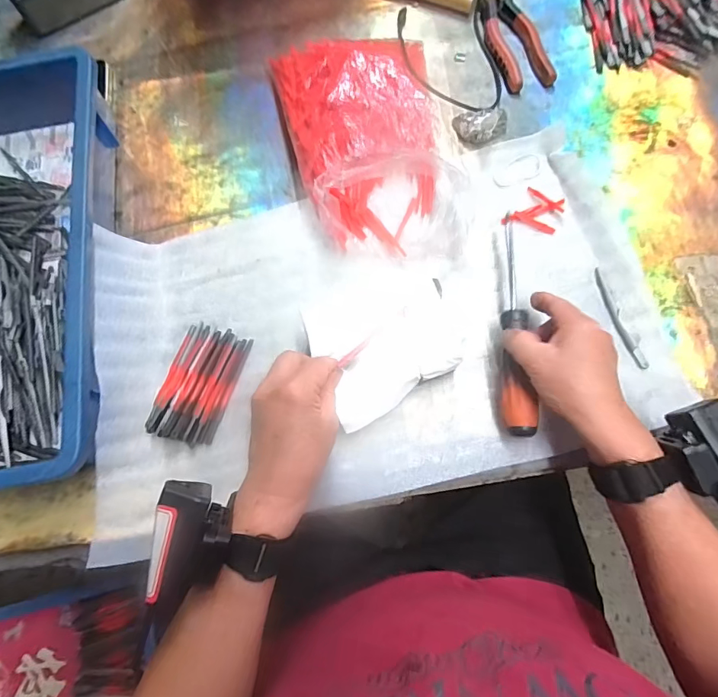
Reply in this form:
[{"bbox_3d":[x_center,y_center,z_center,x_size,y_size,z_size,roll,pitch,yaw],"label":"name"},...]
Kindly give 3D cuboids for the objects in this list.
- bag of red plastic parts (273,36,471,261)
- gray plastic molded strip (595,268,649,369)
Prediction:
[{"bbox_3d":[0.017,-0.217,0.441,0.161,0.070,0.261,-14,73,-2],"label":"bag of red plastic parts"},{"bbox_3d":[0.243,-0.029,0.406,0.010,0.004,0.102,-17,74,-3],"label":"gray plastic molded strip"}]

